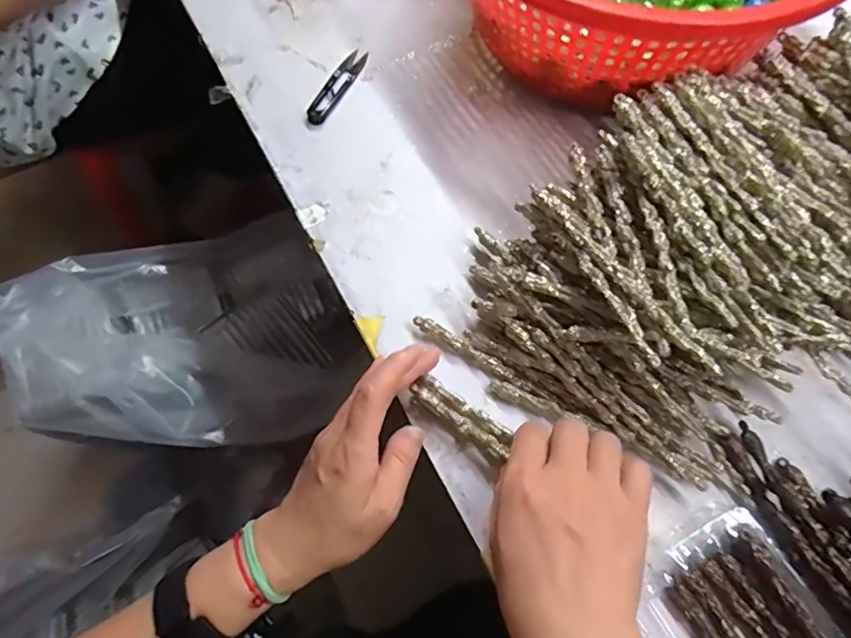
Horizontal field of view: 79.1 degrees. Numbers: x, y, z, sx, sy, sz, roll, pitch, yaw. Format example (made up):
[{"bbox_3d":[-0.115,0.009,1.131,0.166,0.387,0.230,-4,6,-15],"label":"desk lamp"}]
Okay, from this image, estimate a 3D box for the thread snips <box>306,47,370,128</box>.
[{"bbox_3d":[-0.086,-0.230,0.504,0.022,0.006,0.104,20,69,11],"label":"thread snips"}]

